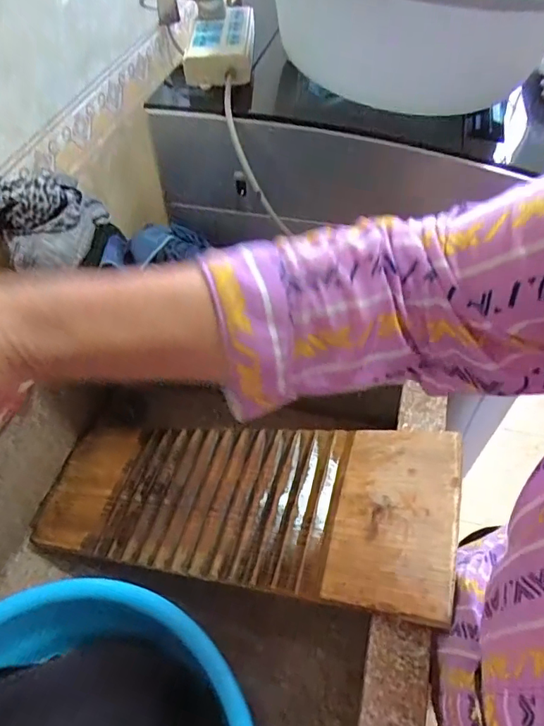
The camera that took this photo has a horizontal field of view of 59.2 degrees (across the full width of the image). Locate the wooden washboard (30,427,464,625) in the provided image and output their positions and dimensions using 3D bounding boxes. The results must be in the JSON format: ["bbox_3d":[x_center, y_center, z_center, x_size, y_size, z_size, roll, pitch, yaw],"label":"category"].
[{"bbox_3d":[-0.064,0.148,0.538,0.511,0.014,0.169,-3,50,29],"label":"wooden washboard"}]

